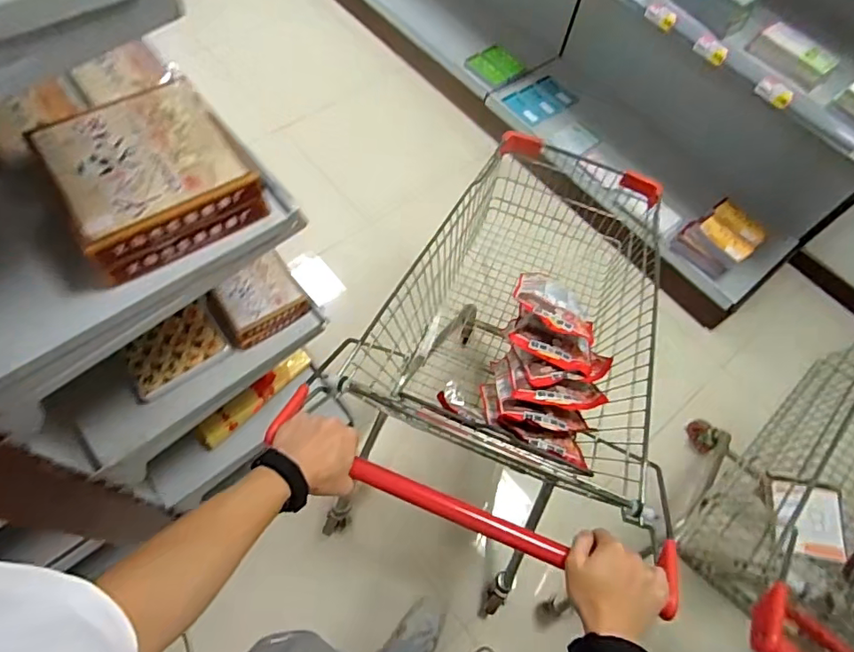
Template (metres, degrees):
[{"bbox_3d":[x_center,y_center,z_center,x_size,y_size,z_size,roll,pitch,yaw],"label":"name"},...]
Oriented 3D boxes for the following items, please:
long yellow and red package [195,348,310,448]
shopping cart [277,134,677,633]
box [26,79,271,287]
[{"bbox_3d":[-0.354,0.145,1.085,0.045,0.046,0.265,42,73,16],"label":"long yellow and red package"},{"bbox_3d":[0.197,0.093,1.144,0.494,0.764,0.888,26,70,10],"label":"shopping cart"},{"bbox_3d":[-0.302,-0.168,0.576,0.177,0.066,0.181,-33,71,-13],"label":"box"}]

